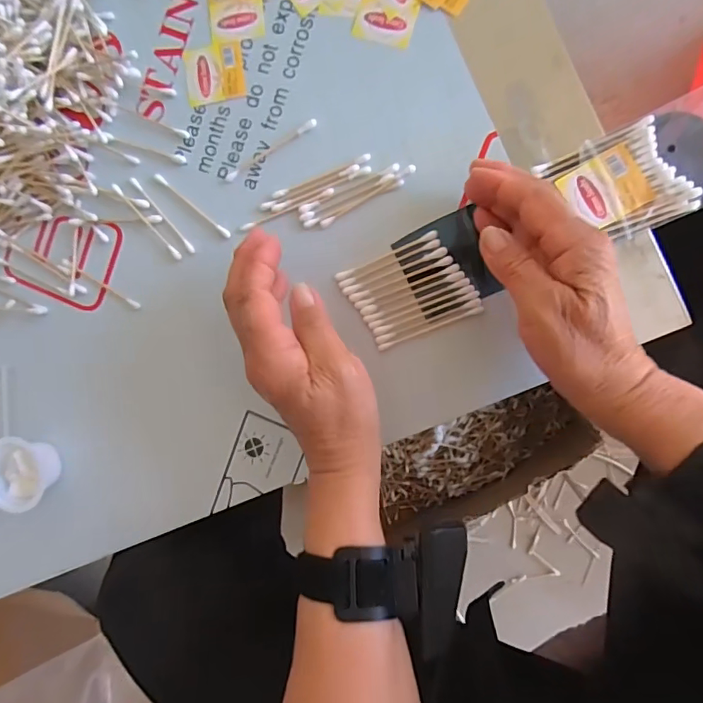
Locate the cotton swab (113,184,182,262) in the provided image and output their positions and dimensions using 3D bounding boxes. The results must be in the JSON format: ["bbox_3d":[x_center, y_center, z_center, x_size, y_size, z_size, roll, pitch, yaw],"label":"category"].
[{"bbox_3d":[-0.149,-0.094,0.363,0.006,0.004,0.072,-43,85,9],"label":"cotton swab"}]

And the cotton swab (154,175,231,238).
[{"bbox_3d":[-0.114,-0.105,0.357,0.071,0.004,0.006,40,98,6],"label":"cotton swab"}]

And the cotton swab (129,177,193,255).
[{"bbox_3d":[-0.137,-0.099,0.361,0.005,0.004,0.070,-41,86,9],"label":"cotton swab"}]

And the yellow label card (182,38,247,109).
[{"bbox_3d":[-0.097,-0.197,0.354,0.043,0.004,0.039,-7,91,10],"label":"yellow label card"}]

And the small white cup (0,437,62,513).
[{"bbox_3d":[-0.247,0.089,0.375,0.047,0.028,0.050,0,92,9],"label":"small white cup"}]

